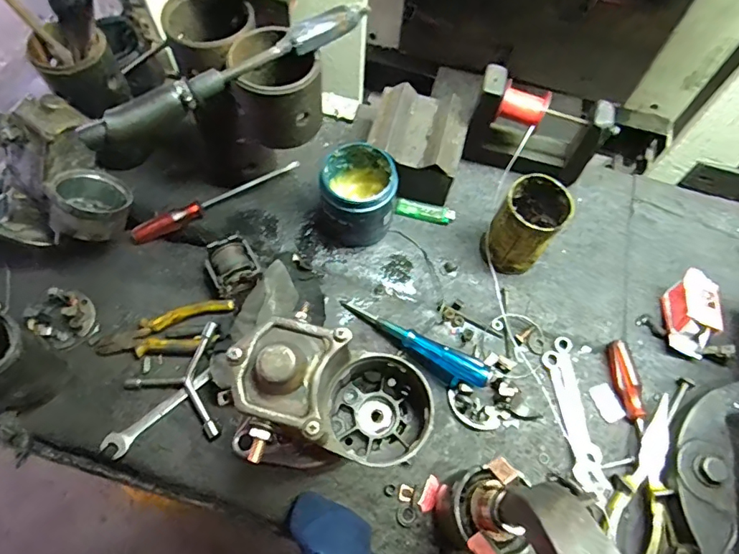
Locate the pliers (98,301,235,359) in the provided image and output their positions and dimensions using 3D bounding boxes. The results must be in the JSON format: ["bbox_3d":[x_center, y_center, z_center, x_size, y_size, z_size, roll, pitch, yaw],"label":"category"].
[{"bbox_3d":[-0.241,0.070,0.571,0.162,0.016,0.055,-17,65,-9],"label":"pliers"}]

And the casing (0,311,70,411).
[{"bbox_3d":[-0.371,0.090,0.490,0.076,0.126,0.072,0,64,-1],"label":"casing"}]

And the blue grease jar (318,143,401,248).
[{"bbox_3d":[-0.017,-0.099,0.600,0.093,0.106,0.093,0,64,-1],"label":"blue grease jar"}]

